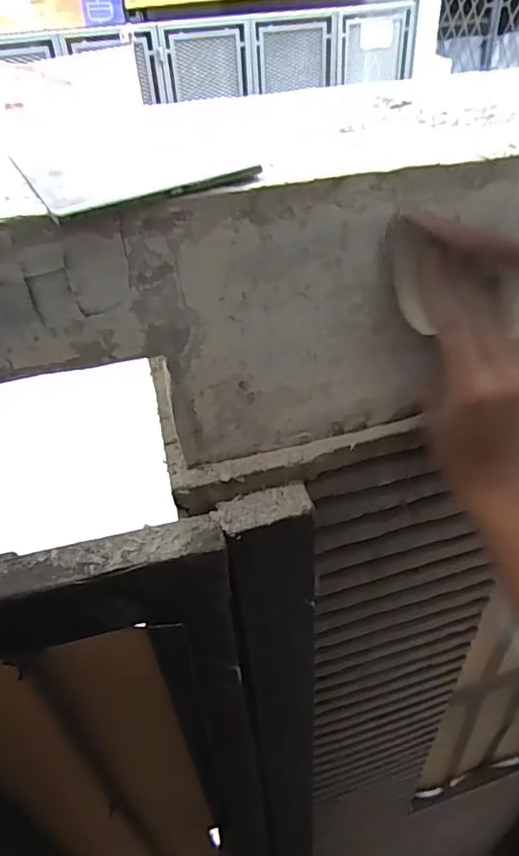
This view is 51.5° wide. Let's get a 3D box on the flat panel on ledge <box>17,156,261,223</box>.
[{"bbox_3d":[-0.064,-0.130,0.267,0.096,0.005,0.086,-24,48,-19],"label":"flat panel on ledge"}]

